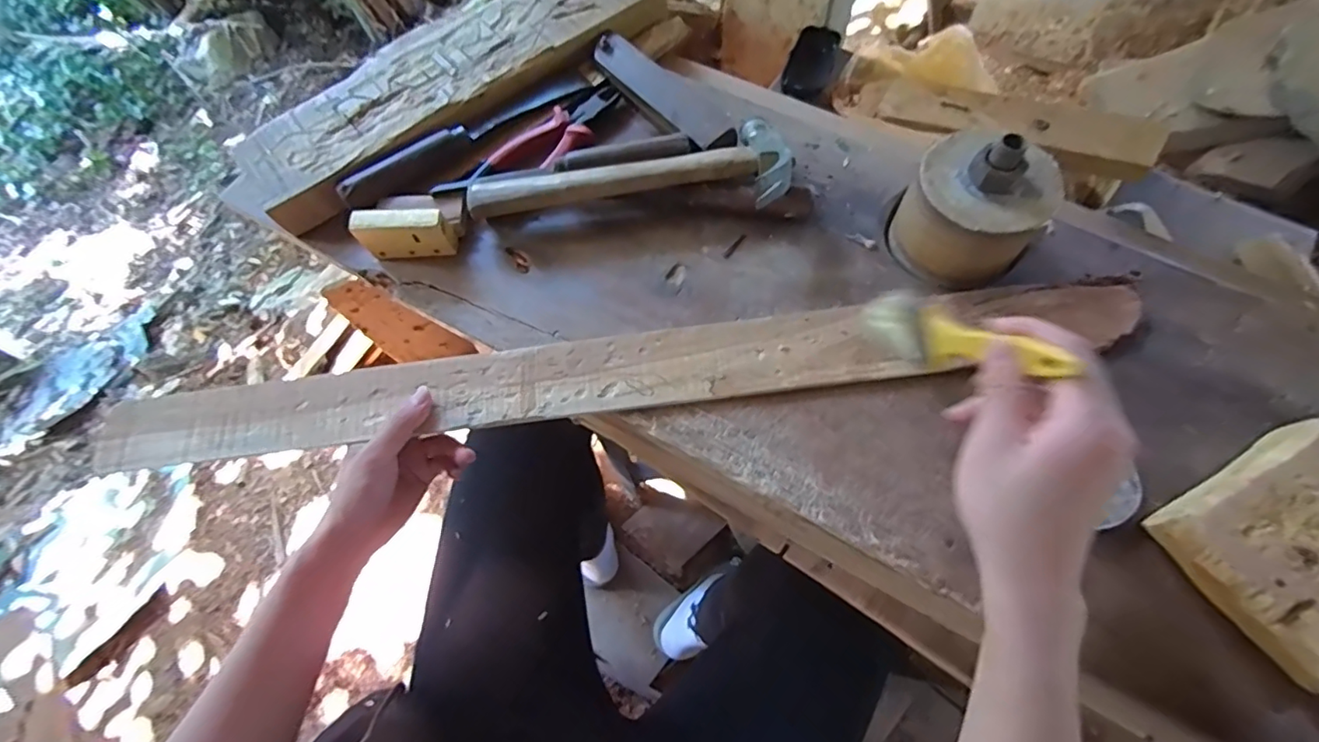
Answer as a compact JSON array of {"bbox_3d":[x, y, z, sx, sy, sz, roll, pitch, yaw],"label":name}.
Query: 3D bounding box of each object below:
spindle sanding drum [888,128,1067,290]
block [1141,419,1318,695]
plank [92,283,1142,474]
[{"bbox_3d":[0.247,-0.130,0.441,0.097,0.103,0.093,-1,68,2],"label":"spindle sanding drum"},{"bbox_3d":[0.398,0.102,0.350,0.140,0.035,0.101,-38,71,-12],"label":"block"},{"bbox_3d":[-0.045,0.006,0.446,0.812,0.013,0.056,-7,68,2],"label":"plank"}]

